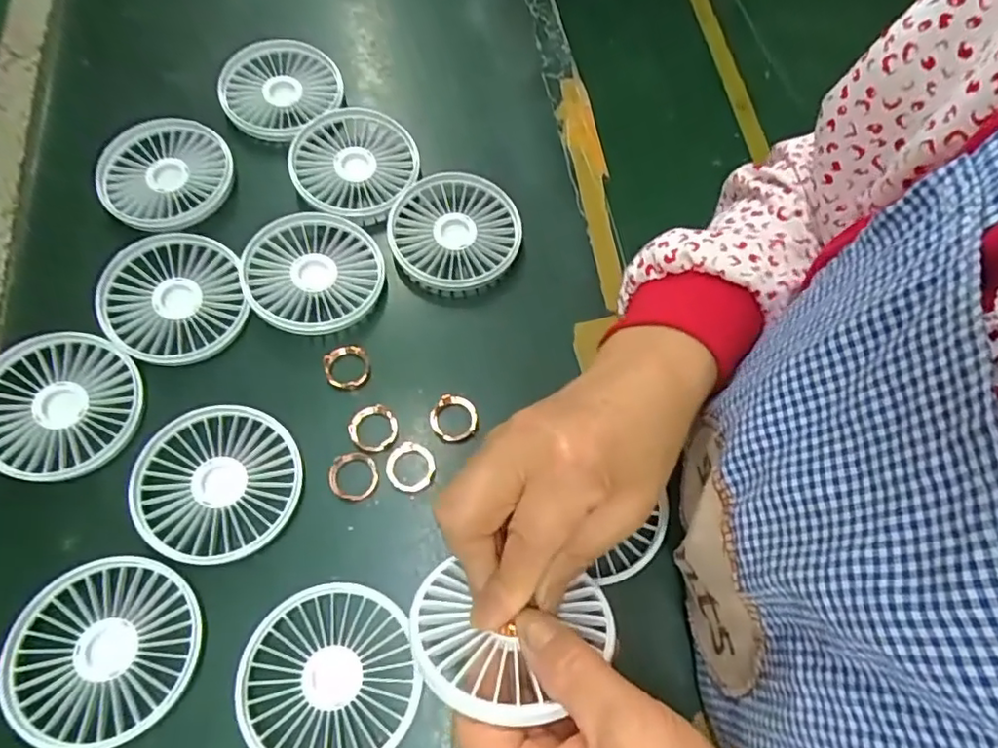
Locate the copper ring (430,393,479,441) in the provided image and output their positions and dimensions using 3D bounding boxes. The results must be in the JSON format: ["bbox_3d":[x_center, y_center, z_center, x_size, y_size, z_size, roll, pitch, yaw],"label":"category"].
[{"bbox_3d":[-0.027,0.027,0.376,0.028,0.005,0.028,1,67,-1],"label":"copper ring"}]

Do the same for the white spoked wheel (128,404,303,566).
[{"bbox_3d":[-0.157,0.060,0.347,0.085,0.011,0.085,1,67,-1],"label":"white spoked wheel"}]

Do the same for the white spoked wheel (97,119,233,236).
[{"bbox_3d":[-0.225,-0.134,0.422,0.083,0.018,0.083,1,67,-1],"label":"white spoked wheel"}]

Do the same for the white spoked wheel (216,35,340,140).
[{"bbox_3d":[-0.161,-0.211,0.457,0.072,0.021,0.084,35,70,13],"label":"white spoked wheel"}]

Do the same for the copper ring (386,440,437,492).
[{"bbox_3d":[-0.051,0.055,0.362,0.028,0.005,0.028,1,67,-1],"label":"copper ring"}]

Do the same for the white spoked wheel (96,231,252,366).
[{"bbox_3d":[-0.204,-0.048,0.388,0.082,0.012,0.086,1,67,-1],"label":"white spoked wheel"}]

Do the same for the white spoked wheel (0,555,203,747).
[{"bbox_3d":[-0.197,0.138,0.312,0.085,0.014,0.084,1,67,-1],"label":"white spoked wheel"}]

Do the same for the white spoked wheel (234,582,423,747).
[{"bbox_3d":[-0.086,0.154,0.314,0.084,0.013,0.085,1,67,-1],"label":"white spoked wheel"}]

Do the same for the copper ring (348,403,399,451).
[{"bbox_3d":[-0.075,0.032,0.372,0.028,0.008,0.029,1,67,-1],"label":"copper ring"}]

